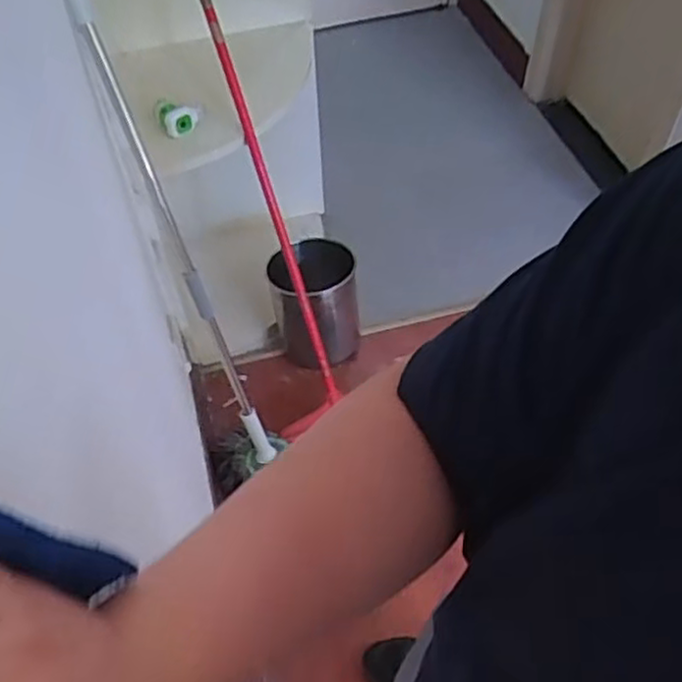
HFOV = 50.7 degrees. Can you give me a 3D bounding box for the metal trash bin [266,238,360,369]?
[{"bbox_3d":[-0.067,-0.115,1.828,0.210,0.278,0.219,-4,53,-2],"label":"metal trash bin"}]

